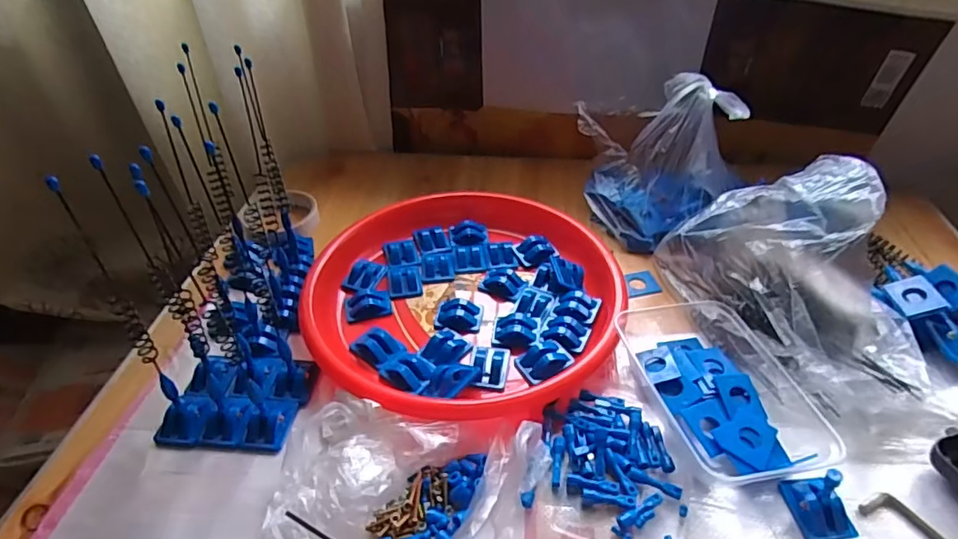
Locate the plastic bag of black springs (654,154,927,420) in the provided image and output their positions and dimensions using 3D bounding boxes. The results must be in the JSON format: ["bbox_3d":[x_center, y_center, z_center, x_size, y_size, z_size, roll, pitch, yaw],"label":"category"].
[{"bbox_3d":[0.290,-0.006,0.486,0.128,0.135,0.220,-17,43,-18],"label":"plastic bag of black springs"}]

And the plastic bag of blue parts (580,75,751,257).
[{"bbox_3d":[0.191,-0.116,0.603,0.175,0.159,0.119,8,42,10],"label":"plastic bag of blue parts"}]

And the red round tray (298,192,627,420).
[{"bbox_3d":[-0.016,0.017,0.539,0.282,0.032,0.272,0,41,0],"label":"red round tray"}]

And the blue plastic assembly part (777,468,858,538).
[{"bbox_3d":[0.234,0.152,0.374,0.031,0.043,0.045,-3,41,-2],"label":"blue plastic assembly part"}]

